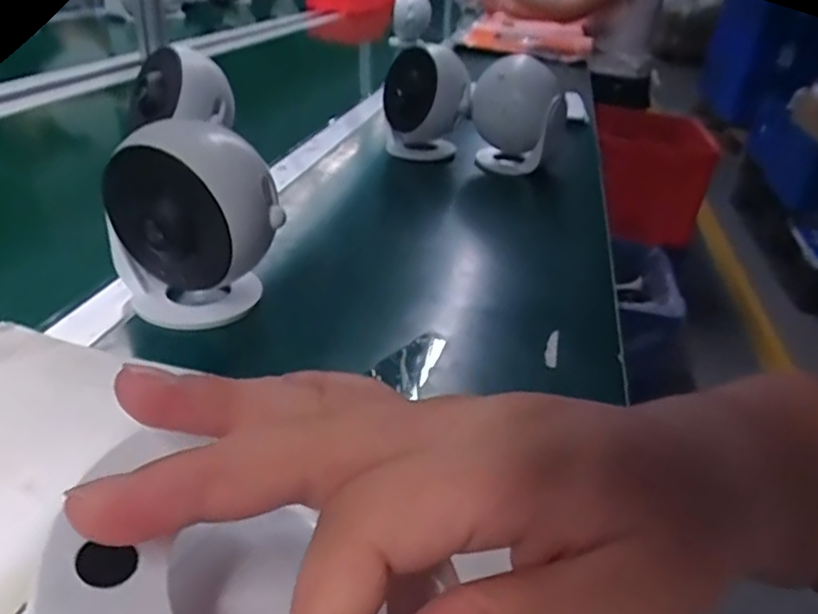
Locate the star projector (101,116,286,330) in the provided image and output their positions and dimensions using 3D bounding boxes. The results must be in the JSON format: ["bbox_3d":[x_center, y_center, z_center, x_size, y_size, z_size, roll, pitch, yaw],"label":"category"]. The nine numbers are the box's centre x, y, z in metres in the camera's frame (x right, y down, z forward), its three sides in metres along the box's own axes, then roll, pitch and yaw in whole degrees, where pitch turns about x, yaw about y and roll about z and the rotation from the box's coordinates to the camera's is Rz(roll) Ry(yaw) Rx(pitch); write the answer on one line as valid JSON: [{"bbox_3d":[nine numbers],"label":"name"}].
[{"bbox_3d":[-0.149,-0.060,0.435,0.103,0.131,0.078,25,37,33],"label":"star projector"}]

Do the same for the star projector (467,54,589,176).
[{"bbox_3d":[0.141,-0.232,0.765,0.082,0.139,0.113,-17,37,-37],"label":"star projector"}]

